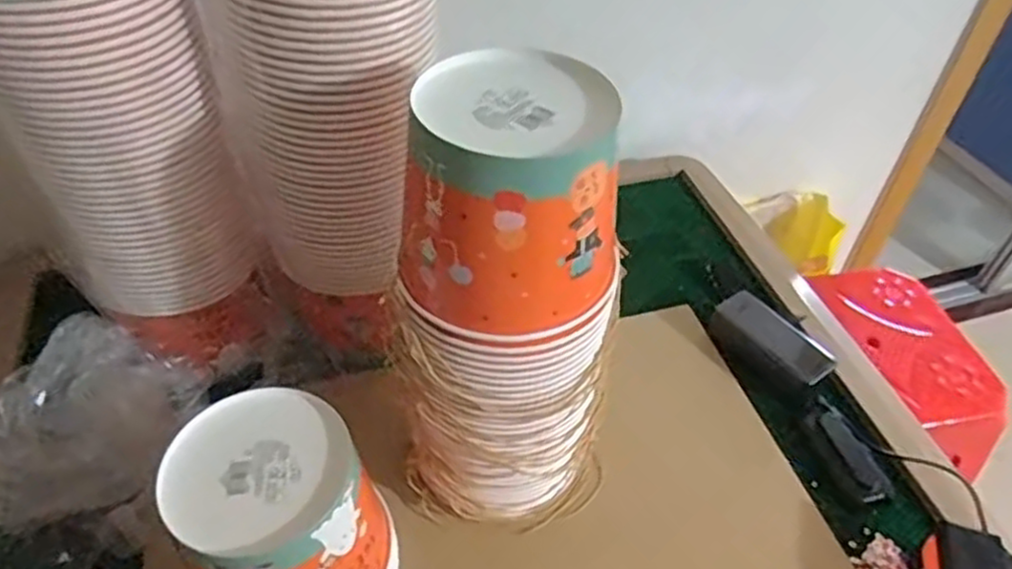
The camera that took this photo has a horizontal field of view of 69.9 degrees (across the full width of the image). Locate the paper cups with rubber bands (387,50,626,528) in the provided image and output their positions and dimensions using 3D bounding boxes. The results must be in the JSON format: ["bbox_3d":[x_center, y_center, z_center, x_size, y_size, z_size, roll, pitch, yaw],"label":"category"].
[{"bbox_3d":[0.011,0.032,0.567,0.156,0.369,0.166,1,45,-1],"label":"paper cups with rubber bands"}]

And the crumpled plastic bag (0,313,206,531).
[{"bbox_3d":[-0.386,0.116,0.645,0.192,0.090,0.157,-6,46,-9],"label":"crumpled plastic bag"}]

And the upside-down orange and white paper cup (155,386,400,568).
[{"bbox_3d":[-0.163,0.187,0.551,0.141,0.161,0.146,1,45,-1],"label":"upside-down orange and white paper cup"}]

